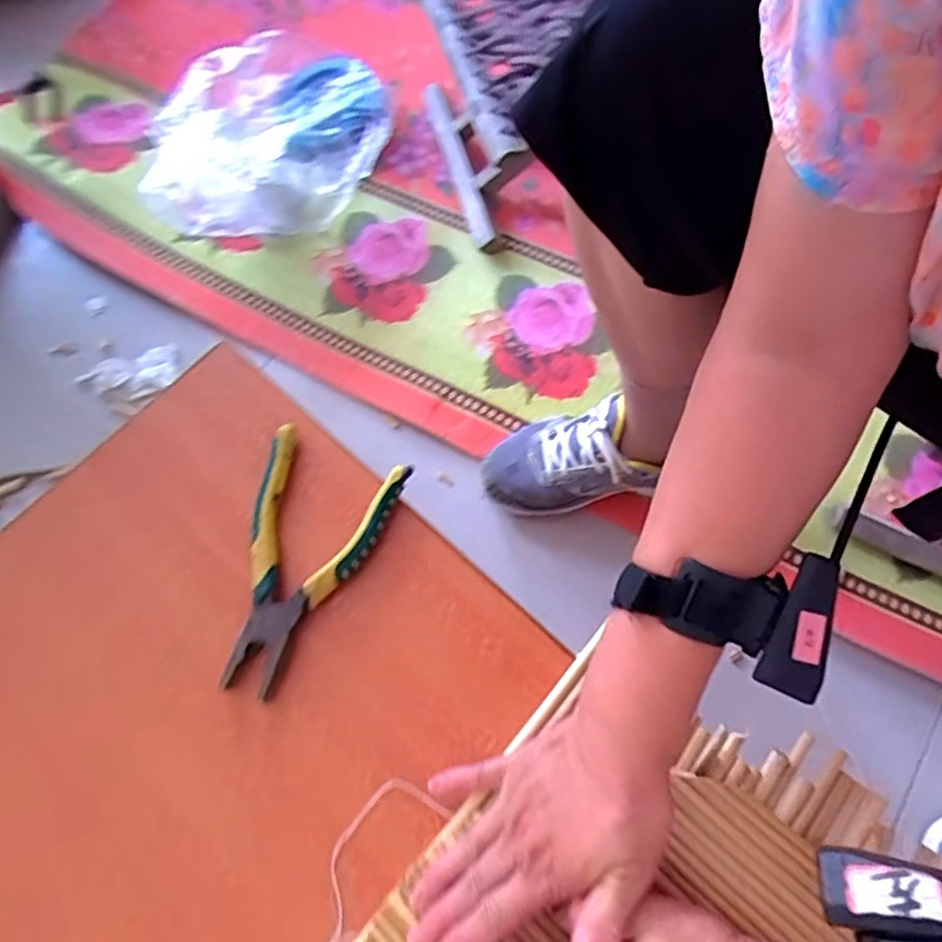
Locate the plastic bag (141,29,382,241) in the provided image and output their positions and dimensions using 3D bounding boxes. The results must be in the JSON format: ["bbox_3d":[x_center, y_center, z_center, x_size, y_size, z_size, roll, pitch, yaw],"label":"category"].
[{"bbox_3d":[-0.241,-0.413,0.798,0.290,0.129,0.253,-20,71,-5],"label":"plastic bag"}]

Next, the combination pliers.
[{"bbox_3d":[-0.119,0.063,0.448,0.098,0.016,0.175,17,72,9],"label":"combination pliers"}]

